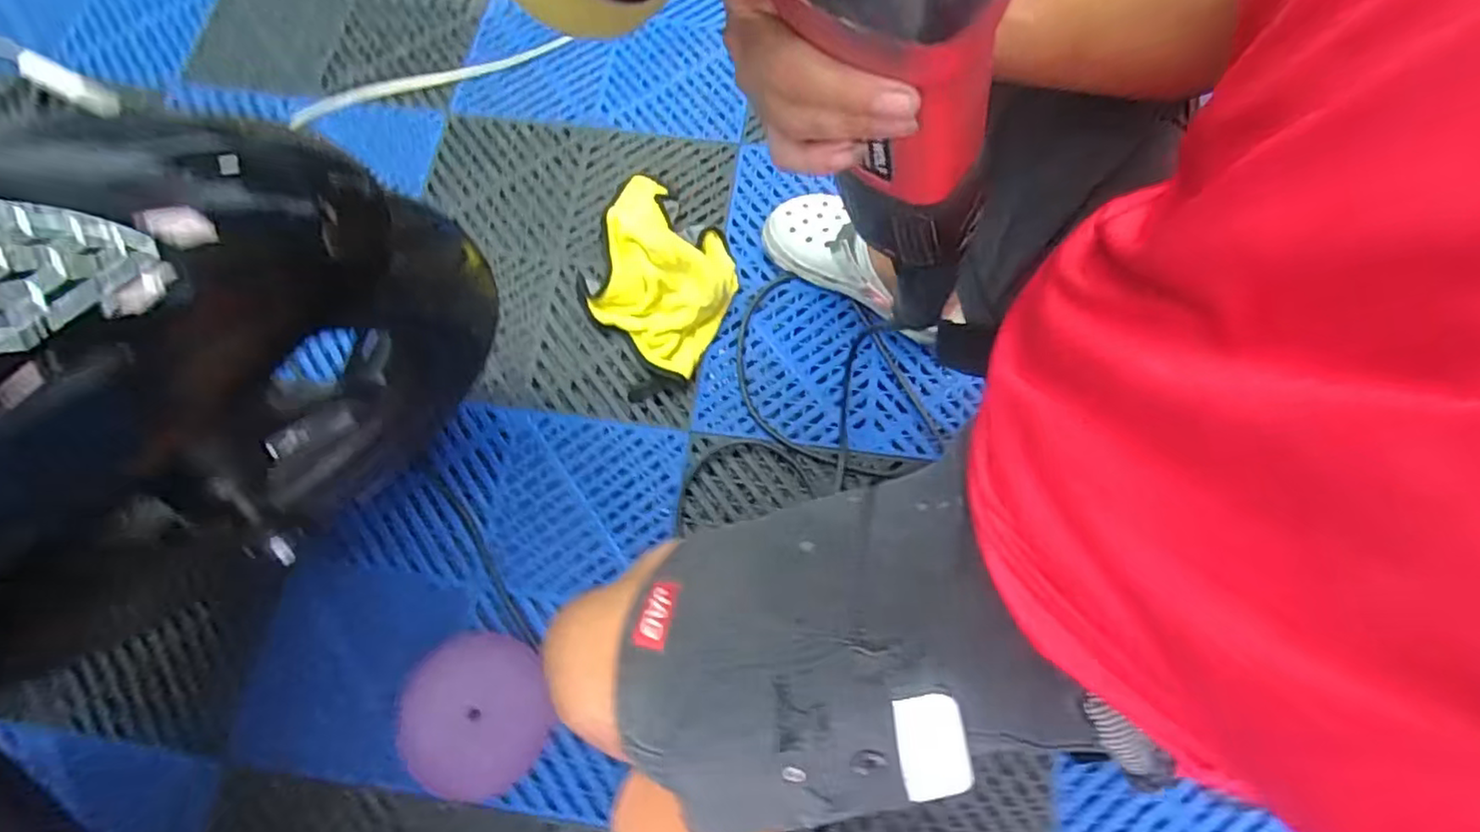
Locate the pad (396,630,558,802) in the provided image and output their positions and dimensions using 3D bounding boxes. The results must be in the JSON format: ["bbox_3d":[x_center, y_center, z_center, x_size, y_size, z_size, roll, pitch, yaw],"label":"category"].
[{"bbox_3d":[-0.263,0.294,0.658,0.141,0.024,0.144,-17,73,-3],"label":"pad"}]

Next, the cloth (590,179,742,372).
[{"bbox_3d":[-0.092,-0.188,0.819,0.171,0.069,0.262,6,73,4],"label":"cloth"}]

